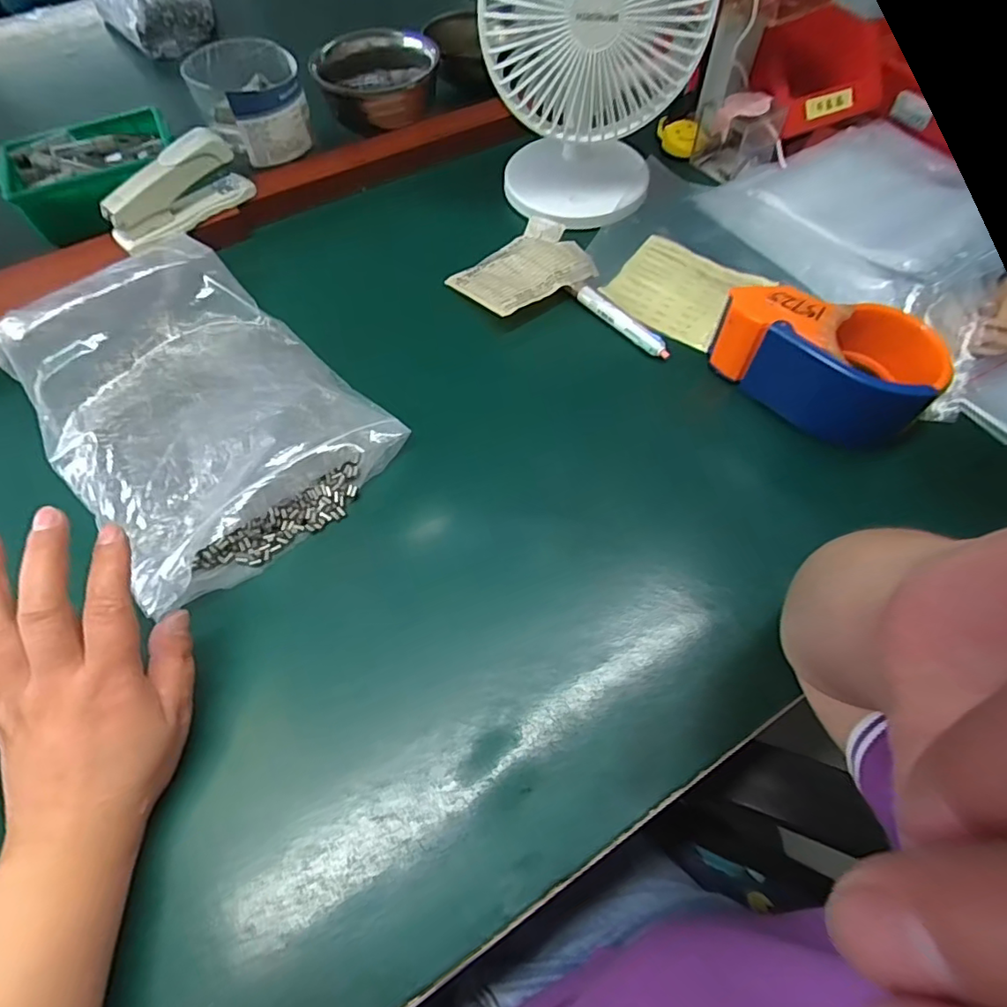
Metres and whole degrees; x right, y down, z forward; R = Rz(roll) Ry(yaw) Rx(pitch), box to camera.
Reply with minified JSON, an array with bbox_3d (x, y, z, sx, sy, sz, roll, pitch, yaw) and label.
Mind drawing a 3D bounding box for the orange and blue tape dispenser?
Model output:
[{"bbox_3d":[0.215,-0.095,0.386,0.142,0.069,0.067,29,65,16],"label":"orange and blue tape dispenser"}]

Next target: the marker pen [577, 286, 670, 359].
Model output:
[{"bbox_3d":[0.095,-0.145,0.445,0.013,0.008,0.093,-37,66,-19],"label":"marker pen"}]

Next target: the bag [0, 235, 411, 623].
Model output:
[{"bbox_3d":[-0.212,-0.071,0.382,0.185,0.061,0.240,-40,67,-20],"label":"bag"}]

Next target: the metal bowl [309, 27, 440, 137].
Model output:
[{"bbox_3d":[-0.130,-0.437,0.577,0.118,0.048,0.118,0,60,1],"label":"metal bowl"}]

